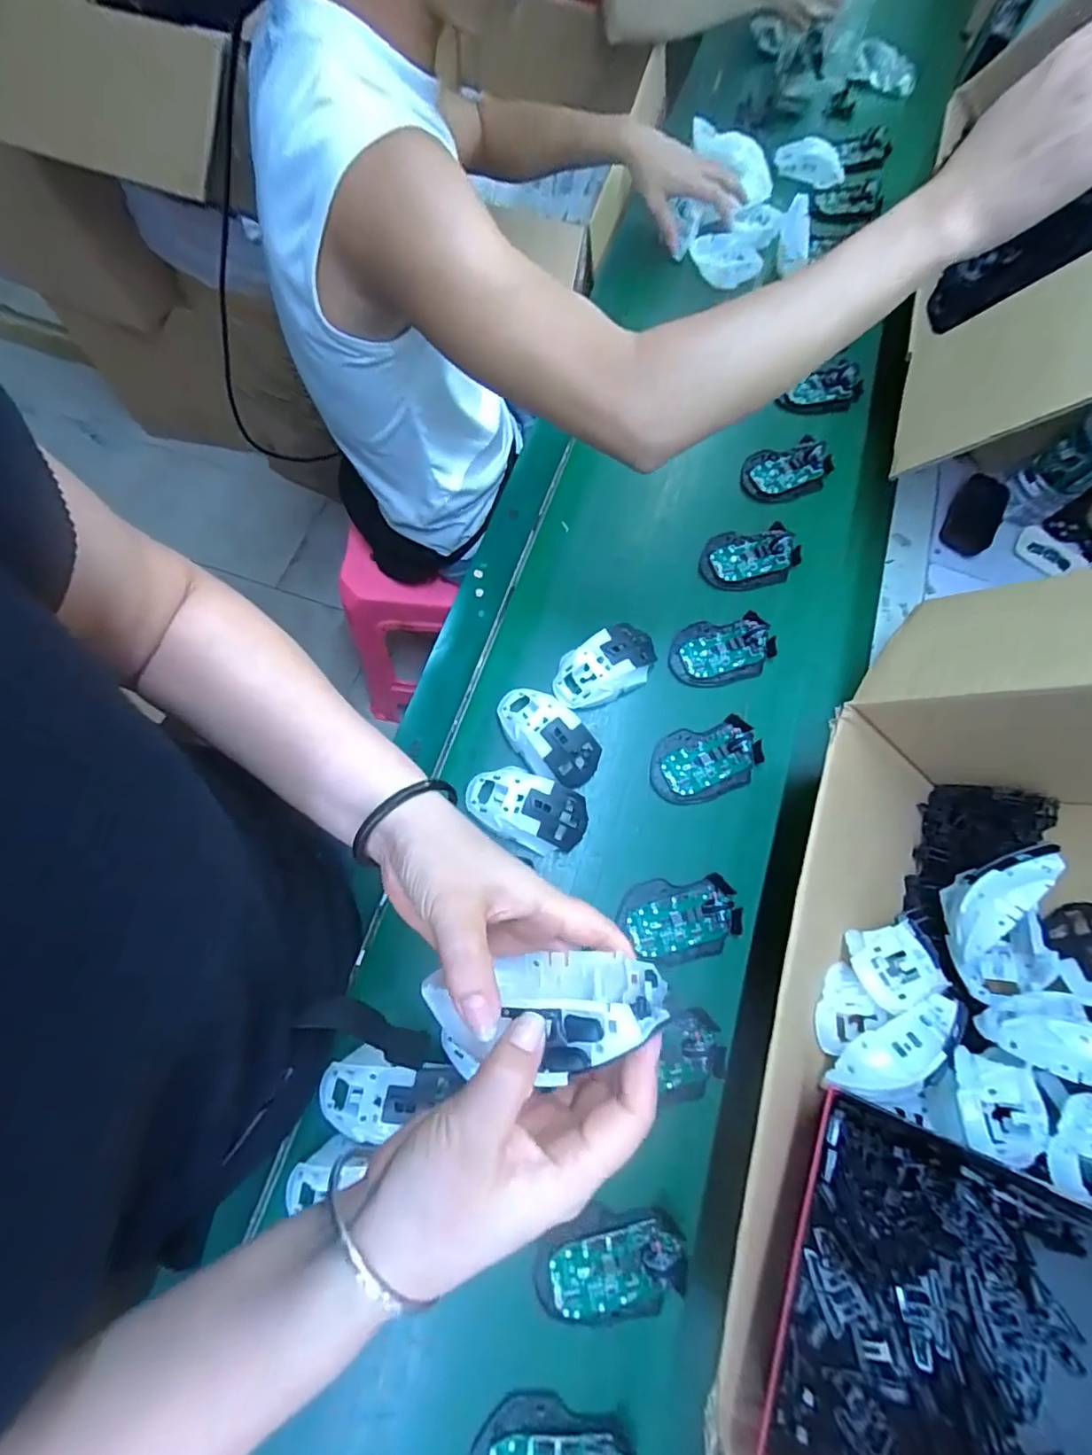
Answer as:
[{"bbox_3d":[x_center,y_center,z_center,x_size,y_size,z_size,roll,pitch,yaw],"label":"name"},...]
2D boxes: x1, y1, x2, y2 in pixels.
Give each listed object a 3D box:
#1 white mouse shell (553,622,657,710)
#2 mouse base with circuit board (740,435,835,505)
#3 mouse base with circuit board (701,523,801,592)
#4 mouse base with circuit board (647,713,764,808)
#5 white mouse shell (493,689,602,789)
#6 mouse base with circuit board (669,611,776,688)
[{"bbox_3d":[0.064,-0.064,0.577,0.117,0.037,0.065,-35,77,-13],"label":"white mouse shell"},{"bbox_3d":[0.298,-0.314,0.675,0.115,0.025,0.067,-8,72,-5],"label":"mouse base with circuit board"},{"bbox_3d":[0.236,-0.196,0.637,0.111,0.020,0.075,-6,72,-5],"label":"mouse base with circuit board"},{"bbox_3d":[0.162,0.033,0.561,0.113,0.018,0.073,-17,73,-8],"label":"mouse base with circuit board"},{"bbox_3d":[0.000,0.009,0.551,0.113,0.040,0.064,41,75,10],"label":"white mouse shell"},{"bbox_3d":[0.190,-0.083,0.599,0.112,0.018,0.071,-8,72,-5],"label":"mouse base with circuit board"}]

